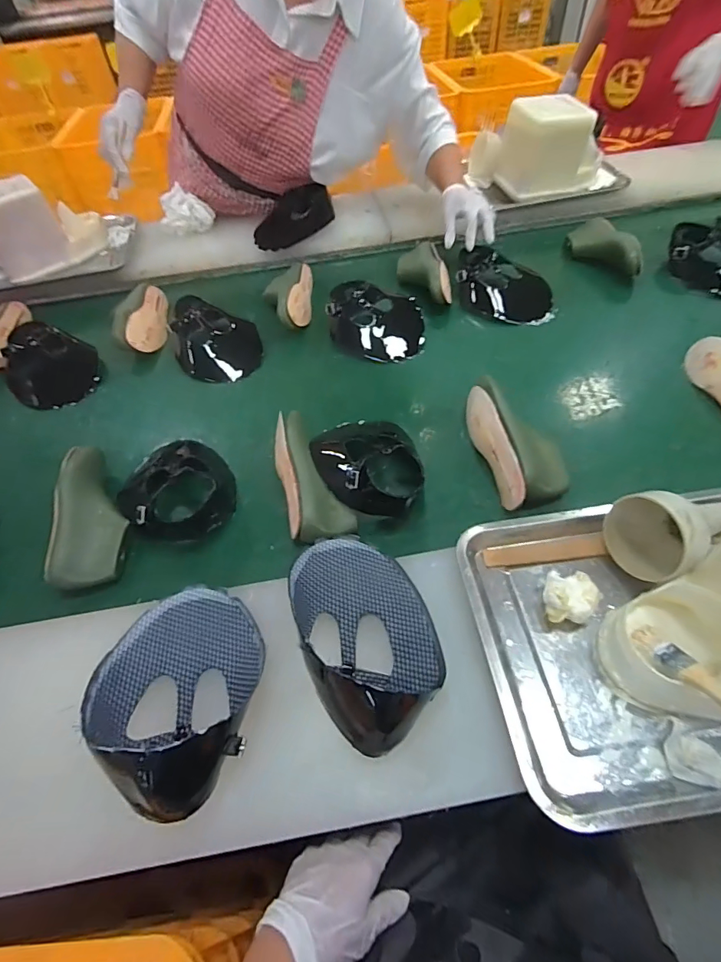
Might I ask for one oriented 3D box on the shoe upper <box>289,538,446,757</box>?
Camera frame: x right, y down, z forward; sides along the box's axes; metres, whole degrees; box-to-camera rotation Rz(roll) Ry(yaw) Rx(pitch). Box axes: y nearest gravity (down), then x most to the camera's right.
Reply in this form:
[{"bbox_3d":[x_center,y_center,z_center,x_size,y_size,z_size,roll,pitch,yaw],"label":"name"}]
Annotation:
[{"bbox_3d":[0.005,0.139,0.457,0.128,0.072,0.223,-18,52,-6],"label":"shoe upper"}]

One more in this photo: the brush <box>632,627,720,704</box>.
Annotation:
[{"bbox_3d":[0.281,0.169,0.357,0.023,0.013,0.146,-22,26,-11],"label":"brush"}]

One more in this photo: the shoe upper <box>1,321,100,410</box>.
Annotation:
[{"bbox_3d":[-0.605,-0.231,0.873,0.223,0.055,0.157,36,65,30],"label":"shoe upper"}]

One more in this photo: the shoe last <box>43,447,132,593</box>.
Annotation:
[{"bbox_3d":[-0.377,0.046,0.646,0.085,0.081,0.215,-13,52,-2],"label":"shoe last"}]

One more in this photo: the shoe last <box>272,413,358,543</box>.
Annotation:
[{"bbox_3d":[-0.078,-0.006,0.652,0.084,0.061,0.215,-20,52,-7],"label":"shoe last"}]

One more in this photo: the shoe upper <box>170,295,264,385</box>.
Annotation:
[{"bbox_3d":[-0.279,-0.276,0.881,0.154,0.065,0.216,-24,53,-10],"label":"shoe upper"}]

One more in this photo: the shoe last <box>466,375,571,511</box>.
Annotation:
[{"bbox_3d":[0.225,-0.063,0.658,0.100,0.077,0.210,-13,51,-2],"label":"shoe last"}]

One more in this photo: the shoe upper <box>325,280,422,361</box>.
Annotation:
[{"bbox_3d":[0.024,-0.308,0.874,0.198,0.074,0.138,14,56,18],"label":"shoe upper"}]

